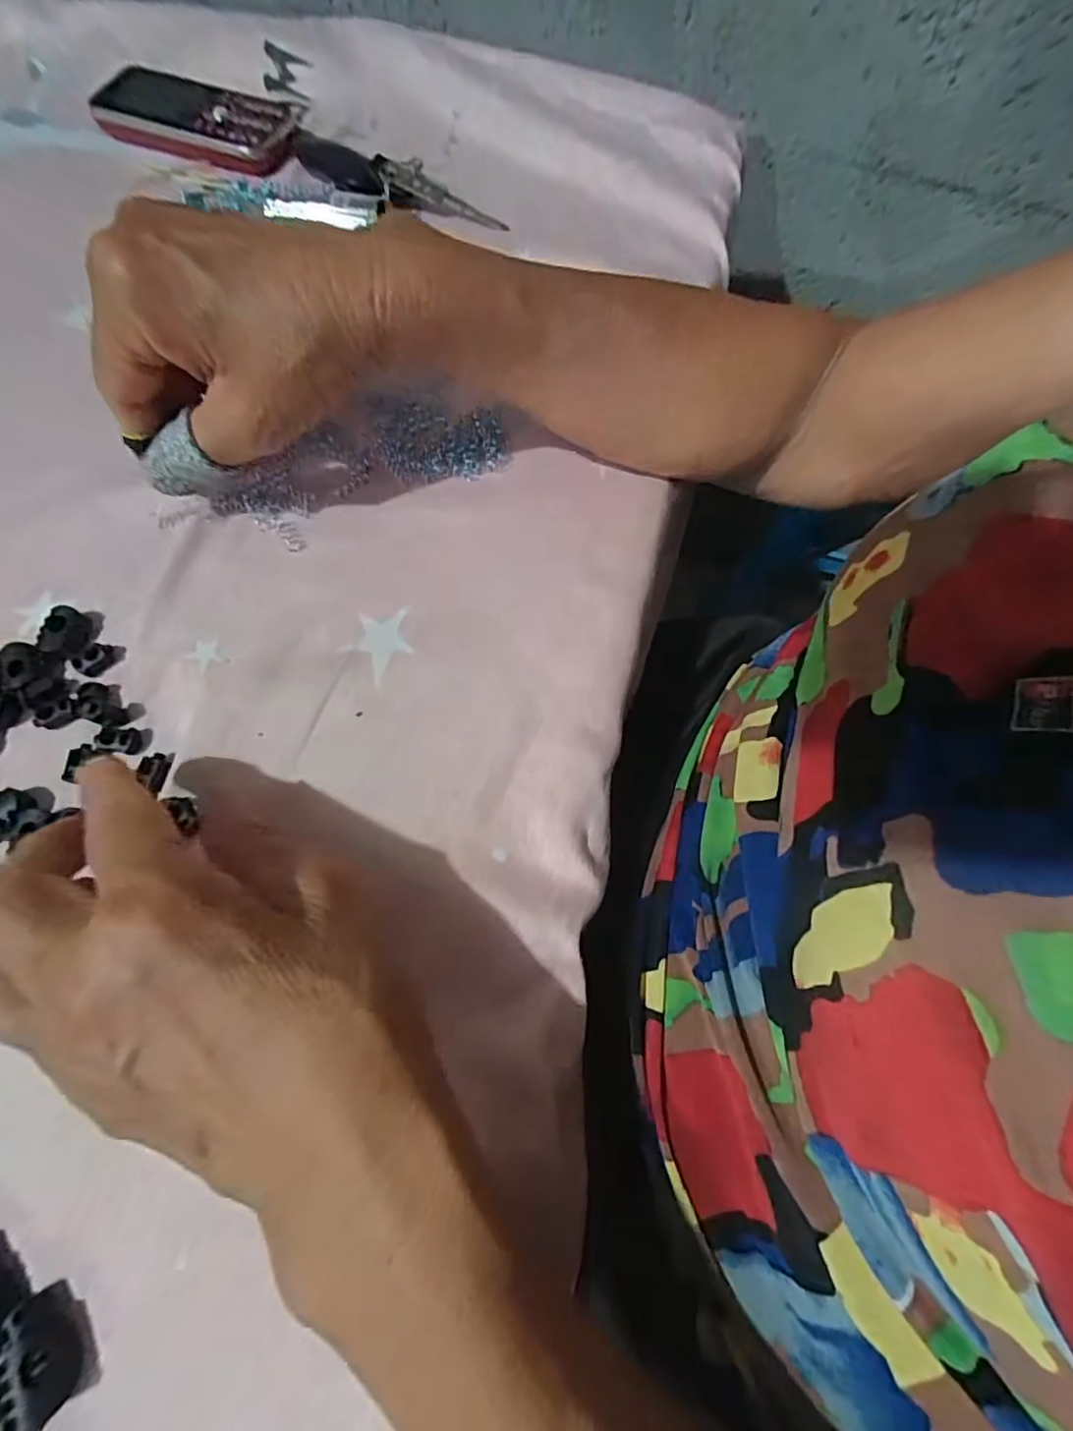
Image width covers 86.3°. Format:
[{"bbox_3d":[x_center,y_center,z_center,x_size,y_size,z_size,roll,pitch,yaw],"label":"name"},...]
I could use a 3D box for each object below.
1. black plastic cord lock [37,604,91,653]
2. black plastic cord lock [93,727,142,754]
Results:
[{"bbox_3d":[-0.200,-0.036,0.244,0.015,0.010,0.021,4,70,0],"label":"black plastic cord lock"},{"bbox_3d":[-0.169,0.009,0.230,0.015,0.004,0.011,7,70,0],"label":"black plastic cord lock"}]

